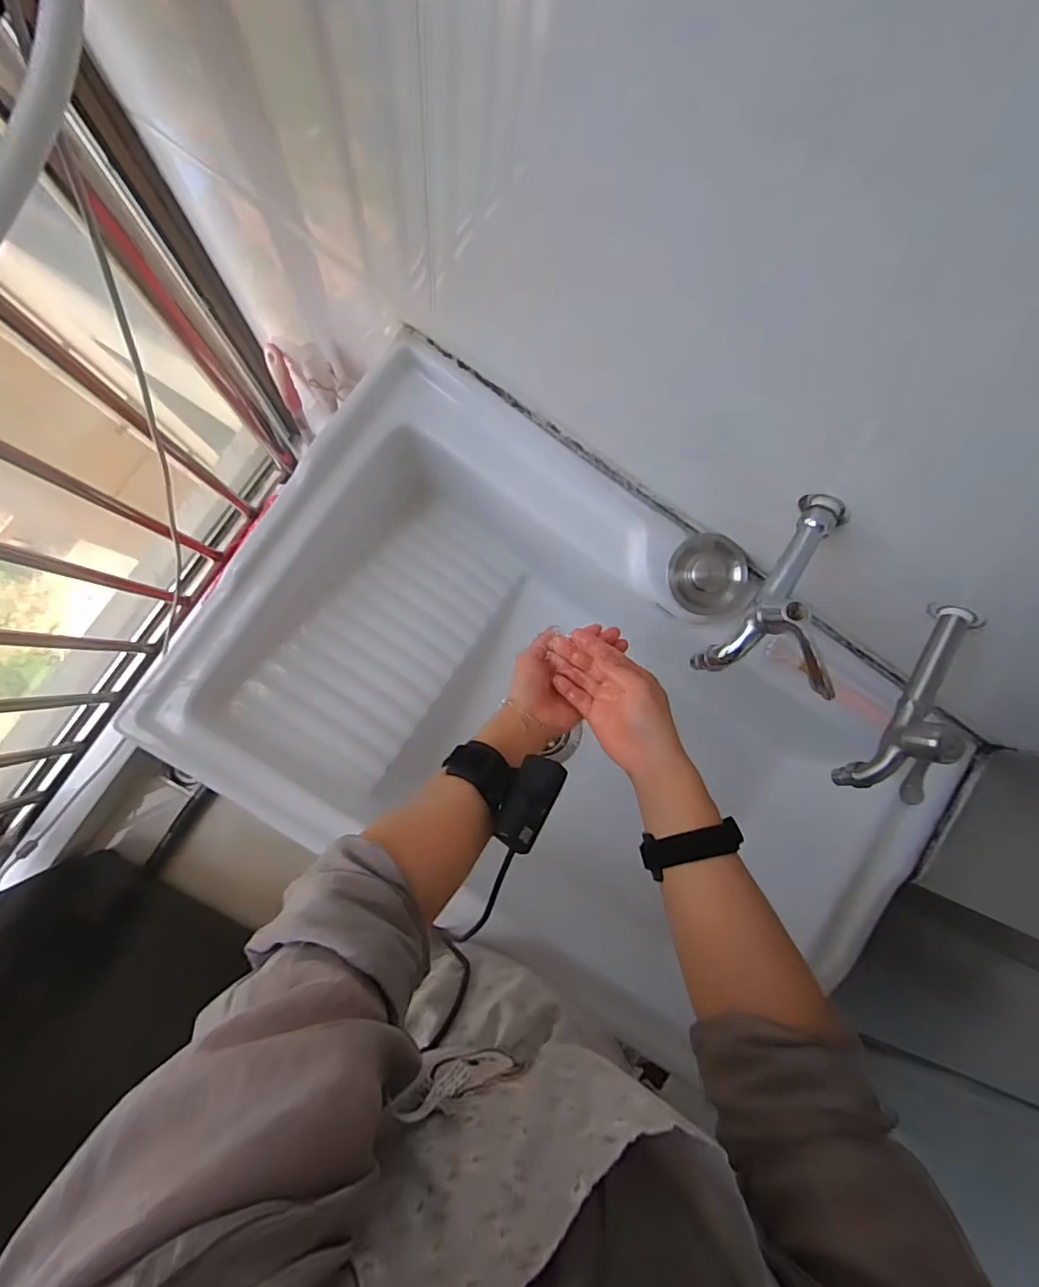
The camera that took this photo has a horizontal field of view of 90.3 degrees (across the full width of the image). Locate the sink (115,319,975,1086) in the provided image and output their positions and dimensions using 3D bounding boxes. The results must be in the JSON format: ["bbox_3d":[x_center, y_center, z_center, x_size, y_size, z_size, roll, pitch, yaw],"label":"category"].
[{"bbox_3d":[0.062,0.103,0.646,0.803,0.220,0.488,34,83,-6],"label":"sink"}]

